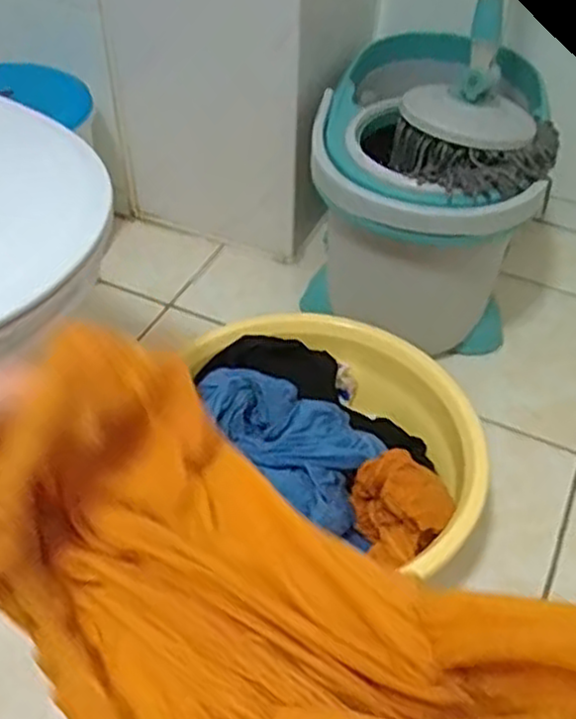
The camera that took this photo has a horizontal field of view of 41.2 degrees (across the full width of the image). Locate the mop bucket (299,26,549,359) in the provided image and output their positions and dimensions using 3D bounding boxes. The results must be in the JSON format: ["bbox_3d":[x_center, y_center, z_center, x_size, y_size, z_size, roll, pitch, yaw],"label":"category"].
[{"bbox_3d":[0.195,-0.245,1.093,0.280,0.352,0.429,12,46,10],"label":"mop bucket"}]

